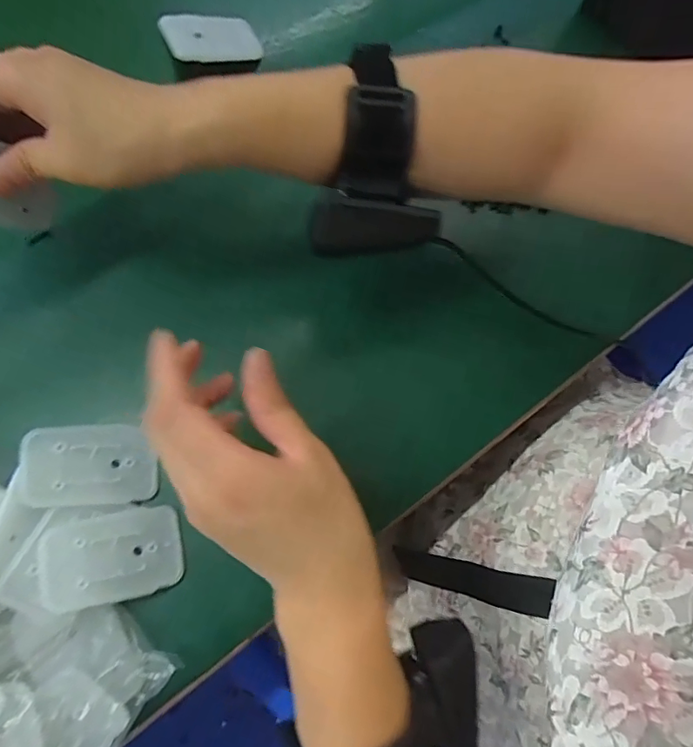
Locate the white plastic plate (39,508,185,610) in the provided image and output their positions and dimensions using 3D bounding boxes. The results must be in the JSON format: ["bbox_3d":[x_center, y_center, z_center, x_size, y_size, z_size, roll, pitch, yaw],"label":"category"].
[{"bbox_3d":[-0.126,0.100,0.271,0.070,0.008,0.045,-3,69,-34],"label":"white plastic plate"}]

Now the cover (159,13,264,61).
[{"bbox_3d":[-0.100,-0.249,0.372,0.070,0.009,0.038,-19,90,-26],"label":"cover"}]

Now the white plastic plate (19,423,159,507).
[{"bbox_3d":[-0.144,0.052,0.283,0.069,0.004,0.045,2,71,-36],"label":"white plastic plate"}]

